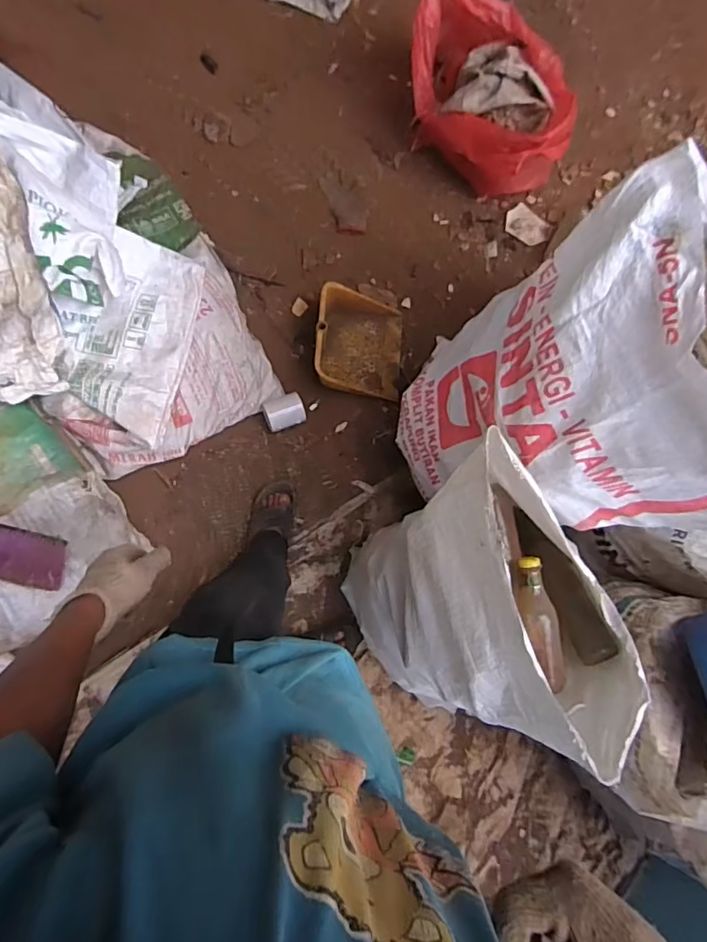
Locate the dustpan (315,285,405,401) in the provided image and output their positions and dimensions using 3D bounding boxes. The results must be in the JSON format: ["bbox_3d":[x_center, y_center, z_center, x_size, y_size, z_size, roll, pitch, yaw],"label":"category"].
[{"bbox_3d":[0.023,-0.362,1.473,0.244,0.138,0.284,7,81,-4],"label":"dustpan"}]

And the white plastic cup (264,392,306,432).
[{"bbox_3d":[-0.184,-0.158,1.433,0.107,0.059,0.086,-22,85,-8],"label":"white plastic cup"}]

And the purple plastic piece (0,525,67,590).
[{"bbox_3d":[-0.733,0.167,1.103,0.271,0.042,0.103,16,81,-3],"label":"purple plastic piece"}]

